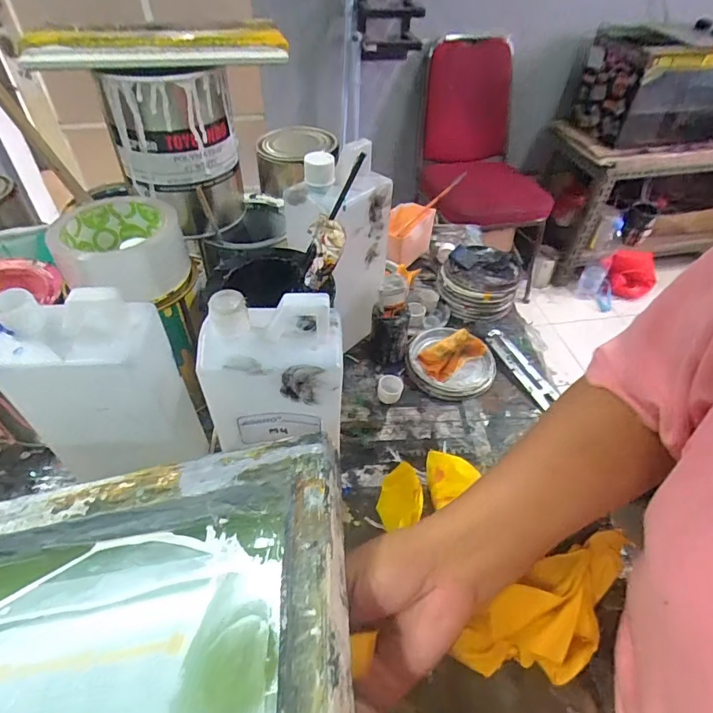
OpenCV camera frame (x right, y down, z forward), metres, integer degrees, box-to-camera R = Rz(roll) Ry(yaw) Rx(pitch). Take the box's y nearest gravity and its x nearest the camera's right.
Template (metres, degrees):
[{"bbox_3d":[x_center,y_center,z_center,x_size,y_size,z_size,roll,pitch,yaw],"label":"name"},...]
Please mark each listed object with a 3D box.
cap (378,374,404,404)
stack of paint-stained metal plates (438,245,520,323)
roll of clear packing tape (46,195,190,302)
[{"bbox_3d":[0.037,0.036,0.515,0.027,0.017,0.028,1,45,-1],"label":"cap"},{"bbox_3d":[0.167,-0.104,0.634,0.102,0.042,0.115,16,47,13],"label":"stack of paint-stained metal plates"},{"bbox_3d":[-0.190,-0.085,0.382,0.095,0.047,0.099,-13,47,-15],"label":"roll of clear packing tape"}]

